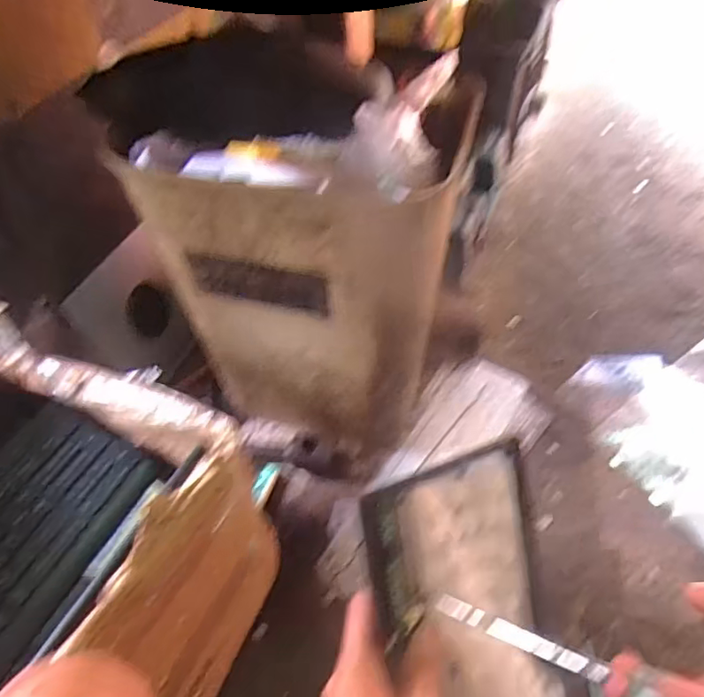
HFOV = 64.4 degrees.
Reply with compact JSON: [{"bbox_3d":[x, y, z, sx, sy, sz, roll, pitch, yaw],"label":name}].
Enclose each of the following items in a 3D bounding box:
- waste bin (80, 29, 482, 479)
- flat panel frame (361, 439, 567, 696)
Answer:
[{"bbox_3d":[-0.045,-0.094,0.757,0.343,0.506,0.243,15,52,17],"label":"waste bin"},{"bbox_3d":[0.099,0.289,0.357,0.143,0.441,0.022,-9,1,-35],"label":"flat panel frame"}]

